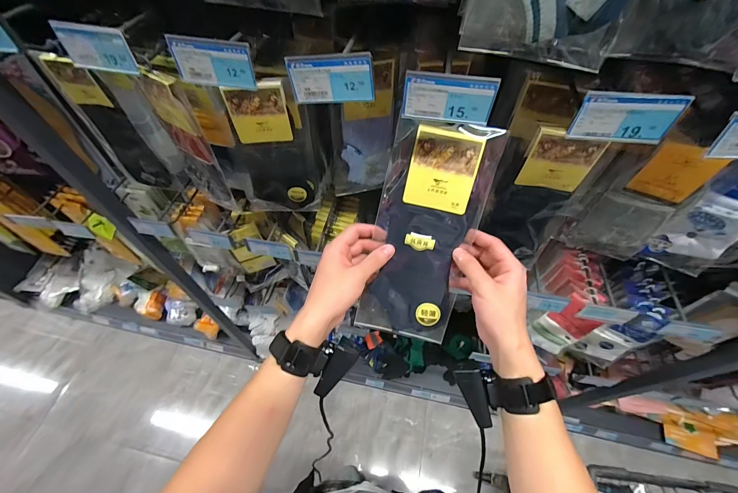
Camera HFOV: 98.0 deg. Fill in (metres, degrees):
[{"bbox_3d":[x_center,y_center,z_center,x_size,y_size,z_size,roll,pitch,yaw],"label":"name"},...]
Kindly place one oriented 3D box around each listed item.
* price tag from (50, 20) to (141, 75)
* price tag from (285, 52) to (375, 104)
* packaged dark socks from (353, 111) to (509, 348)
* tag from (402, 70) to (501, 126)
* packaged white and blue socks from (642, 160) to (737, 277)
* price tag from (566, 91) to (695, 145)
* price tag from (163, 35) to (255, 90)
[{"bbox_3d":[-0.283,-0.206,0.334,0.077,0.044,0.010,13,56,8],"label":"price tag"},{"bbox_3d":[-0.036,-0.158,0.305,0.082,0.043,0.004,3,50,11],"label":"price tag"},{"bbox_3d":[0.066,-0.009,0.400,0.118,0.272,0.012,14,19,9],"label":"packaged dark socks"},{"bbox_3d":[0.073,-0.136,0.295,0.080,0.042,0.007,9,55,5],"label":"tag"},{"bbox_3d":[0.501,-0.041,0.453,0.095,0.228,0.033,17,56,11],"label":"packaged white and blue socks"},{"bbox_3d":[0.221,-0.111,0.276,0.079,0.043,0.006,6,55,3],"label":"price tag"},{"bbox_3d":[-0.153,-0.181,0.319,0.081,0.043,0.008,9,55,5],"label":"price tag"}]

